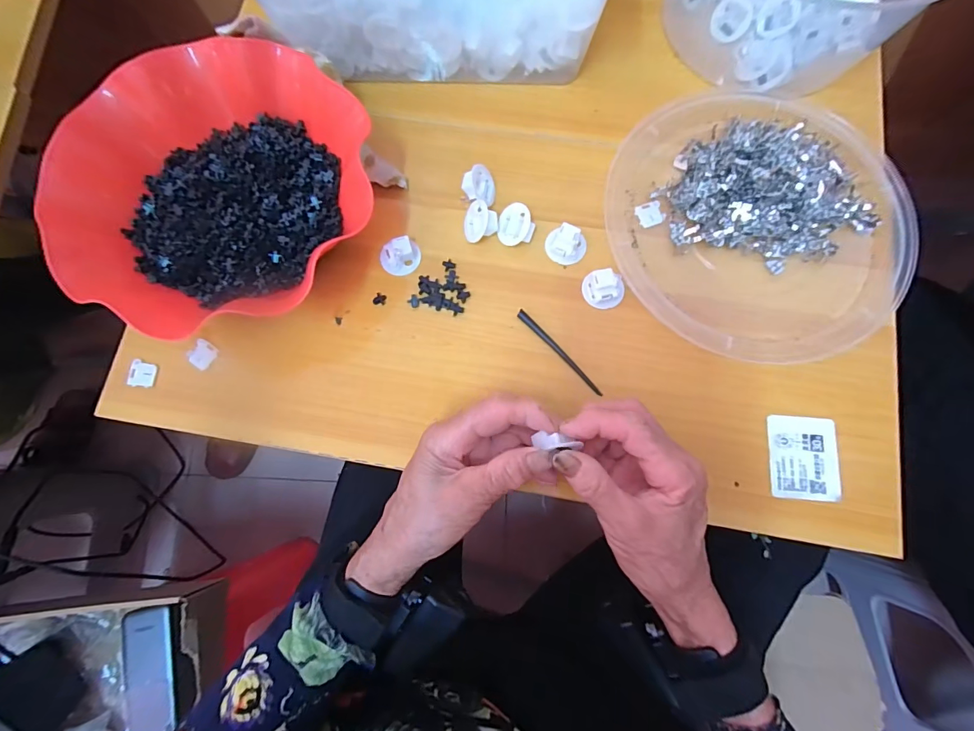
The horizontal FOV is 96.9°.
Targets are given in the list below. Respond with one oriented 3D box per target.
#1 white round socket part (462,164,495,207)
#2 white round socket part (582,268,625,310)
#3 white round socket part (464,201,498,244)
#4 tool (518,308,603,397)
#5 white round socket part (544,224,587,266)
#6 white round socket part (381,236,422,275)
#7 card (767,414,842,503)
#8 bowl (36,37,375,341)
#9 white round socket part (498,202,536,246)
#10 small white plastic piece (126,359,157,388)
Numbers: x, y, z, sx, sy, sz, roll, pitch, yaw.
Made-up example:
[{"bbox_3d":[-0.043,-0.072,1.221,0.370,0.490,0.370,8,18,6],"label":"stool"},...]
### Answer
[{"bbox_3d":[-0.007,-0.146,0.351,0.025,0.023,0.028,-7,78,-1],"label":"white round socket part"},{"bbox_3d":[0.092,-0.060,0.337,0.031,0.013,0.028,-1,78,0],"label":"white round socket part"},{"bbox_3d":[-0.005,-0.115,0.344,0.027,0.021,0.030,-7,82,2],"label":"white round socket part"},{"bbox_3d":[0.055,-0.010,0.332,0.007,0.004,0.088,-41,81,-8],"label":"tool"},{"bbox_3d":[0.063,-0.096,0.344,0.031,0.013,0.027,22,79,5],"label":"white round socket part"},{"bbox_3d":[-0.069,-0.087,0.343,0.031,0.013,0.025,-23,79,-4],"label":"white round socket part"},{"bbox_3d":[0.231,0.067,0.313,0.047,0.006,0.058,4,78,1],"label":"card"},{"bbox_3d":[-0.187,-0.126,0.320,0.209,0.082,0.194,0,78,1],"label":"bowl"},{"bbox_3d":[0.023,-0.112,0.344,0.031,0.011,0.031,3,95,32],"label":"white round socket part"},{"bbox_3d":[-0.272,0.007,0.340,0.018,0.006,0.020,13,78,3],"label":"small white plastic piece"}]

